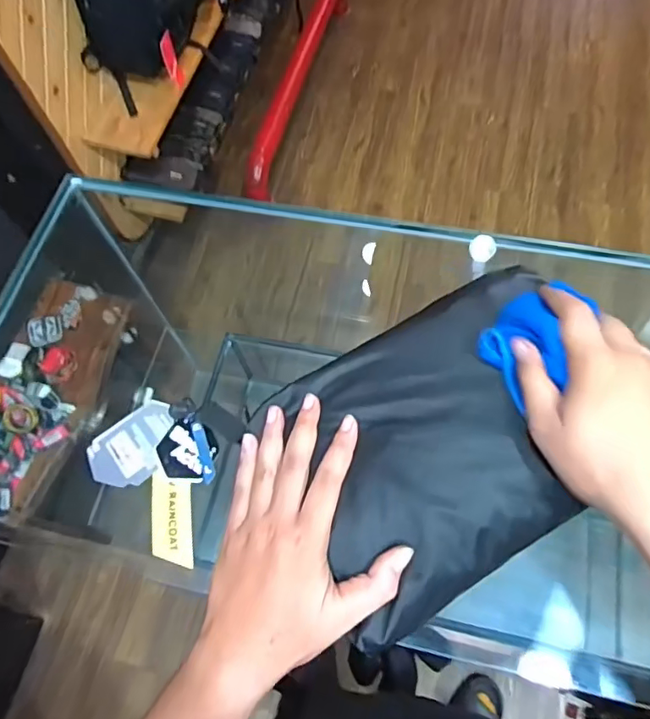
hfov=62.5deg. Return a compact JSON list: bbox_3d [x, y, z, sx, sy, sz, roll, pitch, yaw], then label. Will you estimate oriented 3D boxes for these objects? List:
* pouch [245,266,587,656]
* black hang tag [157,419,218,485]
[{"bbox_3d":[0.094,0.060,0.422,0.249,0.047,0.207,-27,68,-9],"label":"pouch"},{"bbox_3d":[-0.122,0.082,0.479,0.053,0.009,0.051,13,70,2],"label":"black hang tag"}]

